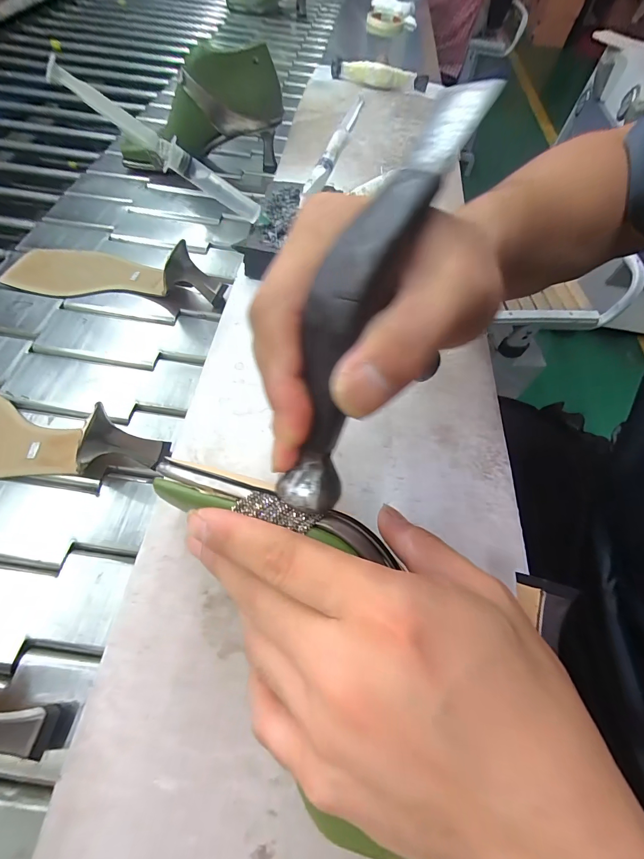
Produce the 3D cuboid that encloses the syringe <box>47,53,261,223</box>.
[{"bbox_3d":[-0.119,-0.218,0.277,0.154,0.020,0.015,18,51,-38],"label":"syringe"}]

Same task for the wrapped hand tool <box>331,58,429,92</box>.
[{"bbox_3d":[0.102,-0.616,0.611,0.169,0.039,0.033,4,60,-2],"label":"wrapped hand tool"}]

